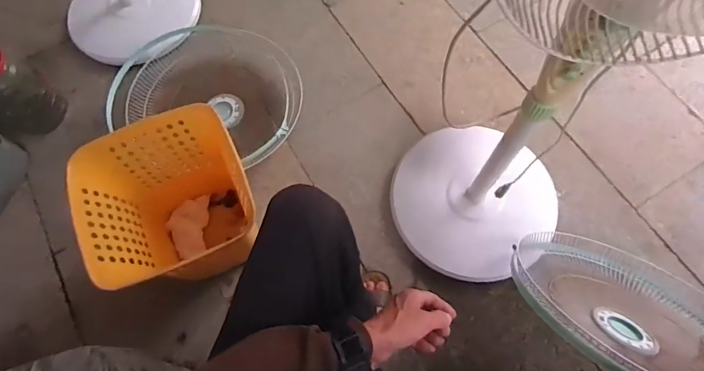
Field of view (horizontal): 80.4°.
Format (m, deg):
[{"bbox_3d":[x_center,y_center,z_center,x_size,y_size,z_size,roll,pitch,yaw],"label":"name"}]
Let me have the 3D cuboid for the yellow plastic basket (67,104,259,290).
[{"bbox_3d":[-0.330,0.052,0.839,0.256,0.310,0.270,-22,71,-6],"label":"yellow plastic basket"}]

